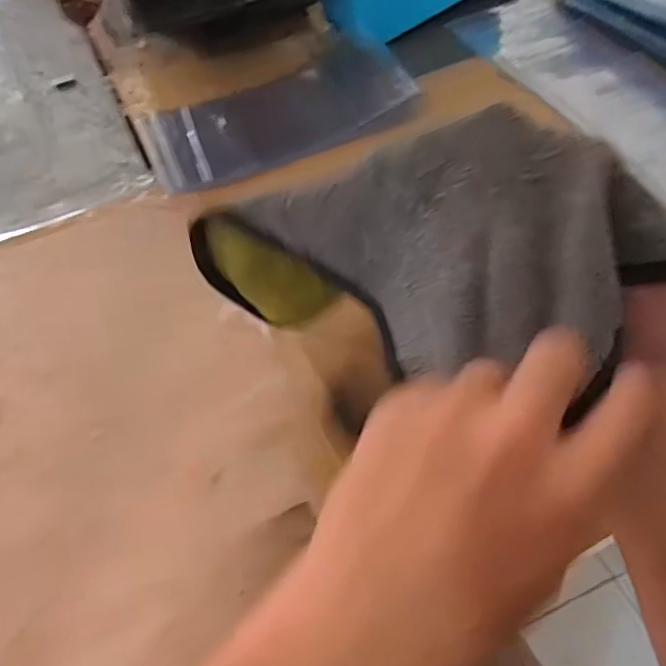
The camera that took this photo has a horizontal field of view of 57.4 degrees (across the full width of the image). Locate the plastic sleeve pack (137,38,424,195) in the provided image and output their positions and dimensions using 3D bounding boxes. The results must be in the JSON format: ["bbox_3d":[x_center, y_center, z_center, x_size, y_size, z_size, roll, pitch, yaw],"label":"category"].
[{"bbox_3d":[-0.056,-0.230,0.633,0.275,0.012,0.147,-22,56,-5],"label":"plastic sleeve pack"}]

